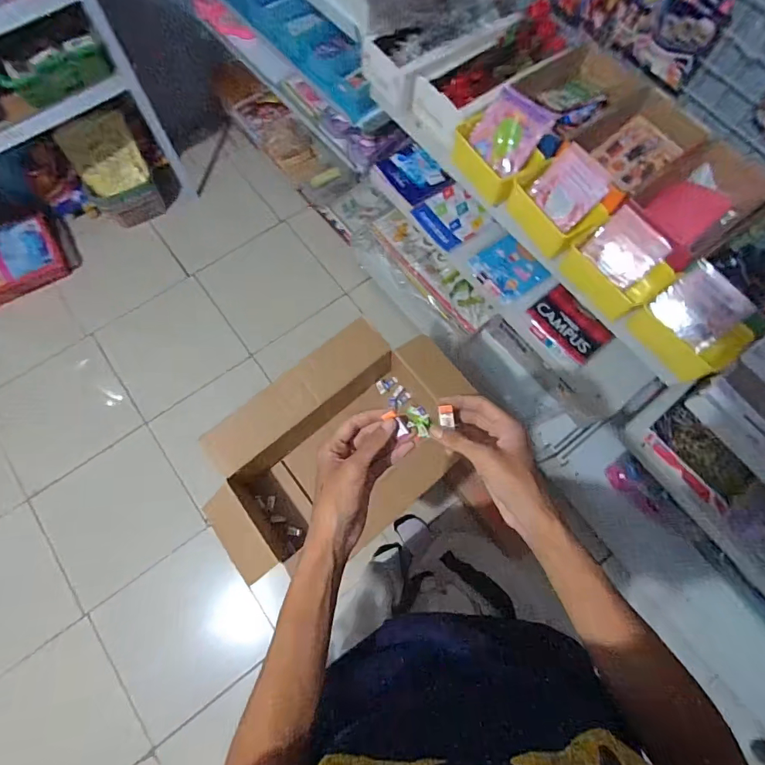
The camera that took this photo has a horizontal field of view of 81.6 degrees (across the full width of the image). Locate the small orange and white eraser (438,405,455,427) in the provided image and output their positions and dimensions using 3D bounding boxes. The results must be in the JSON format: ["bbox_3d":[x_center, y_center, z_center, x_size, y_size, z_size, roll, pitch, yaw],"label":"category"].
[{"bbox_3d":[0.067,0.035,0.459,0.015,0.008,0.022,-5,71,-3],"label":"small orange and white eraser"}]

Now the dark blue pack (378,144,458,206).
[{"bbox_3d":[0.083,-0.553,1.179,0.121,0.028,0.177,-39,76,2],"label":"dark blue pack"}]

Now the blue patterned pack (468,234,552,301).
[{"bbox_3d":[0.309,-0.280,1.094,0.134,0.032,0.152,-38,76,-13],"label":"blue patterned pack"}]

